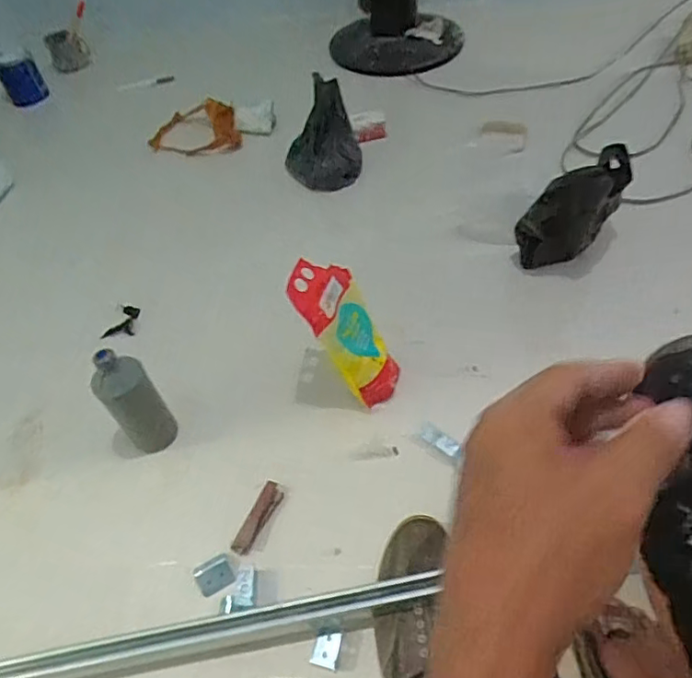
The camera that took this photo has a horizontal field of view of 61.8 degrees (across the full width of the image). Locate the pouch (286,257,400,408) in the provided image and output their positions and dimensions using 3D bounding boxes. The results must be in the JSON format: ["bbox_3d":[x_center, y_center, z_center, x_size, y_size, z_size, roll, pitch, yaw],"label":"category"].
[{"bbox_3d":[0.008,-0.014,0.865,0.037,0.258,0.137,-2,42,44],"label":"pouch"}]

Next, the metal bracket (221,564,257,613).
[{"bbox_3d":[-0.139,0.320,0.746,0.043,0.018,0.057,-7,50,0],"label":"metal bracket"}]

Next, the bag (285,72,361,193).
[{"bbox_3d":[-0.055,-0.449,1.270,0.167,0.193,0.124,-11,50,-4],"label":"bag"}]

